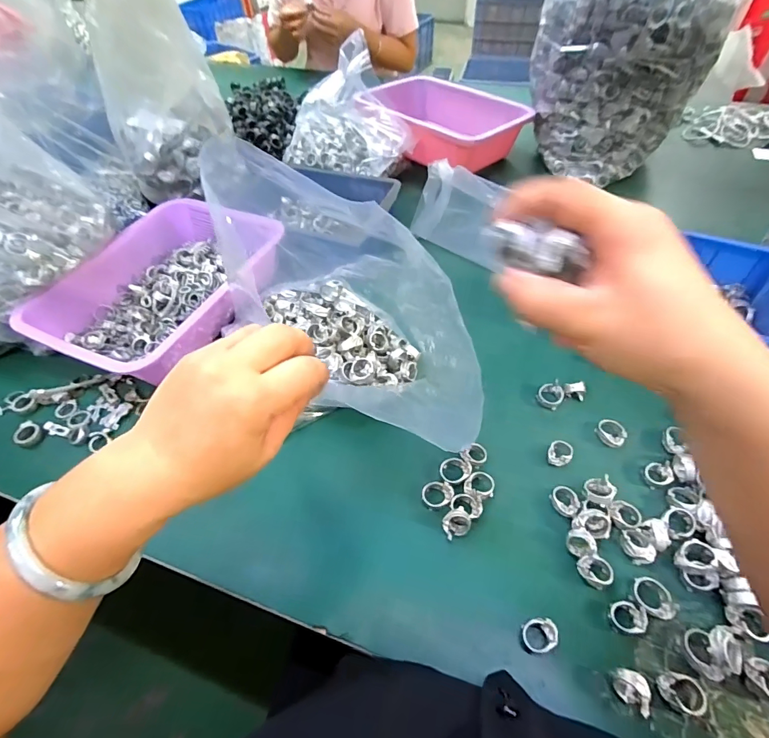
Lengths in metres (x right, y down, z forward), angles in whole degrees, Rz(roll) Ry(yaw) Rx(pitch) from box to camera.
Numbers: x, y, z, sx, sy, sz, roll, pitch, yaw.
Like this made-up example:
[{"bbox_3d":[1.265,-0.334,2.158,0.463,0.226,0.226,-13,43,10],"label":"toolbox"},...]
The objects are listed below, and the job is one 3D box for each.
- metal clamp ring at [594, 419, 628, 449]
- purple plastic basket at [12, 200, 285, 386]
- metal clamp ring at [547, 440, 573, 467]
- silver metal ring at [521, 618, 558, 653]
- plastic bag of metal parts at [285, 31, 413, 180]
[{"bbox_3d":[0.244,0.068,0.445,0.027,0.010,0.029,-2,52,2],"label":"metal clamp ring"},{"bbox_3d":[-0.298,-0.111,0.565,0.221,0.072,0.285,20,56,18],"label":"purple plastic basket"},{"bbox_3d":[0.184,0.088,0.433,0.023,0.010,0.030,30,60,24],"label":"metal clamp ring"},{"bbox_3d":[0.127,0.217,0.338,0.029,0.017,0.023,-13,53,-7],"label":"silver metal ring"},{"bbox_3d":[-0.068,-0.426,0.707,0.185,0.151,0.155,-38,59,-23],"label":"plastic bag of metal parts"}]

